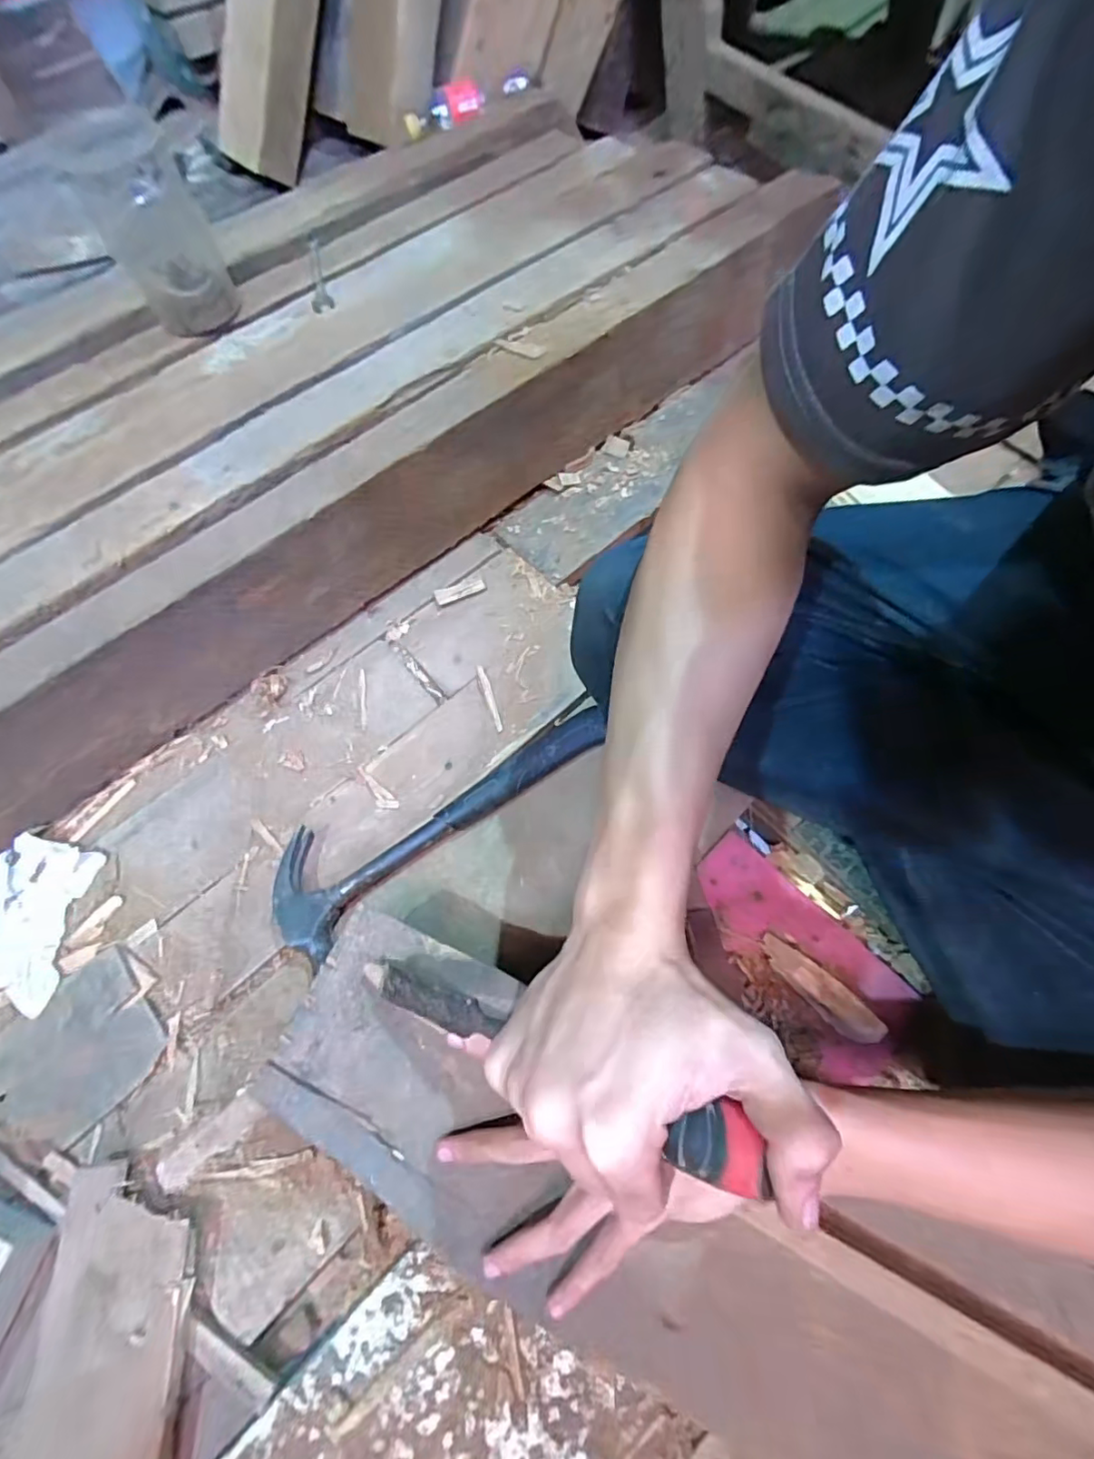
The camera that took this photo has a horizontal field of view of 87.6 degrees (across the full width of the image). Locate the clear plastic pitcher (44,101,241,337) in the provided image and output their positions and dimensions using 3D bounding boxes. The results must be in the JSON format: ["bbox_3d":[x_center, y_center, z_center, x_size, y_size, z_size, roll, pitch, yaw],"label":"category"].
[{"bbox_3d":[-0.397,-0.505,0.582,0.096,0.164,0.087,-27,65,-11],"label":"clear plastic pitcher"}]

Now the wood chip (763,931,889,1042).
[{"bbox_3d":[0.199,0.193,0.423,0.091,0.029,0.025,41,72,18],"label":"wood chip"}]

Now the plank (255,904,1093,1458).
[{"bbox_3d":[0.095,0.279,0.297,0.562,0.033,0.119,25,68,14],"label":"plank"}]

